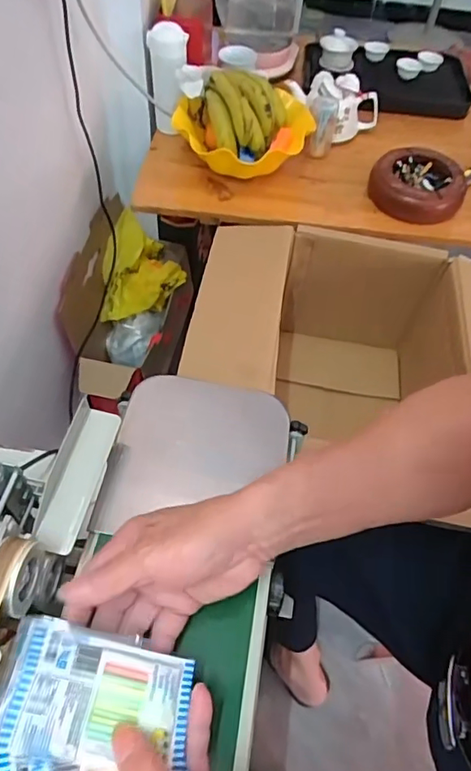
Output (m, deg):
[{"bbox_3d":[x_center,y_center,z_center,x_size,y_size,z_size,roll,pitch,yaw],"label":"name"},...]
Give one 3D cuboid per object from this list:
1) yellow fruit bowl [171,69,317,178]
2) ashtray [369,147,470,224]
[{"bbox_3d":[0.021,-0.479,0.938,0.231,0.148,0.212,2,54,-3],"label":"yellow fruit bowl"},{"bbox_3d":[0.334,-0.371,0.943,0.156,0.053,0.163,2,54,-3],"label":"ashtray"}]

